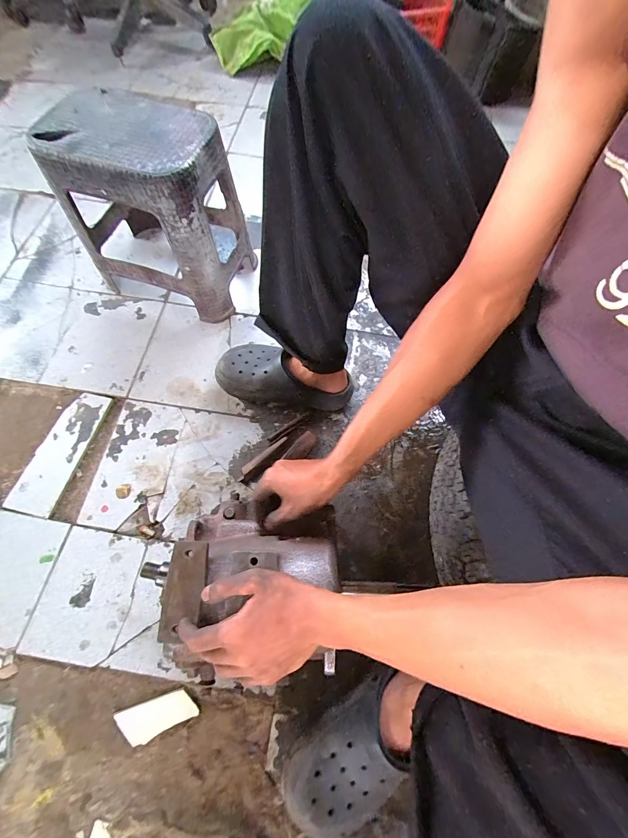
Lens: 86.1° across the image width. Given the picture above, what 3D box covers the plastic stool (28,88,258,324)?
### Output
[{"bbox_3d":[-0.298,-0.411,0.682,0.288,0.301,0.235,20,69,6],"label":"plastic stool"}]

